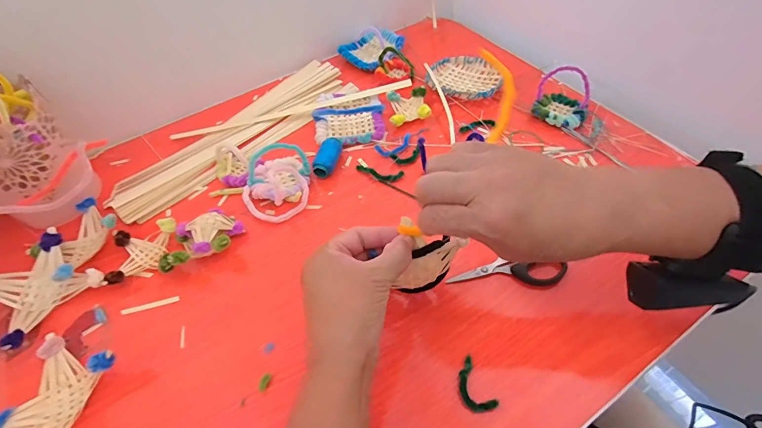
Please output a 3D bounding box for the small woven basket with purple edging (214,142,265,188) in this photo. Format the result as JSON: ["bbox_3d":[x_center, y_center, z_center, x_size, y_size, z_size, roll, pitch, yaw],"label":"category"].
[{"bbox_3d":[-0.183,-0.062,0.476,0.057,0.028,0.050,16,57,16],"label":"small woven basket with purple edging"}]

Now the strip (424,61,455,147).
[{"bbox_3d":[0.081,-0.157,0.525,0.010,0.026,0.152,-10,54,-2],"label":"strip"}]

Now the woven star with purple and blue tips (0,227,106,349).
[{"bbox_3d":[-0.347,0.073,0.387,0.095,0.042,0.092,29,62,23],"label":"woven star with purple and blue tips"}]

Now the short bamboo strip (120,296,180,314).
[{"bbox_3d":[-0.236,0.093,0.391,0.057,0.004,0.007,-15,54,-5],"label":"short bamboo strip"}]

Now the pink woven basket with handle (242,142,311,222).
[{"bbox_3d":[-0.124,-0.046,0.445,0.085,0.057,0.091,-25,56,-12],"label":"pink woven basket with handle"}]

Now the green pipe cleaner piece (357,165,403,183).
[{"bbox_3d":[-0.004,-0.050,0.468,0.060,0.009,0.018,14,57,15],"label":"green pipe cleaner piece"}]

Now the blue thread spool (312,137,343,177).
[{"bbox_3d":[-0.066,-0.070,0.481,0.026,0.025,0.055,10,56,12],"label":"blue thread spool"}]

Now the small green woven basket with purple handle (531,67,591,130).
[{"bbox_3d":[0.234,-0.151,0.492,0.065,0.060,0.059,16,57,16],"label":"small green woven basket with purple handle"}]

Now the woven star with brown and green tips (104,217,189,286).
[{"bbox_3d":[-0.246,0.038,0.412,0.085,0.030,0.067,-13,54,-4],"label":"woven star with brown and green tips"}]

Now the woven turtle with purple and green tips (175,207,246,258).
[{"bbox_3d":[-0.184,0.022,0.419,0.066,0.032,0.060,-3,54,4],"label":"woven turtle with purple and green tips"}]

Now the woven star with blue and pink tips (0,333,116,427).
[{"bbox_3d":[-0.274,0.155,0.326,0.083,0.038,0.082,11,56,13],"label":"woven star with blue and pink tips"}]

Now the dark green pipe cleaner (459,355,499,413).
[{"bbox_3d":[0.075,0.144,0.318,0.024,0.005,0.043,-24,56,-12],"label":"dark green pipe cleaner"}]

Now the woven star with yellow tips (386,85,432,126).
[{"bbox_3d":[0.038,-0.148,0.525,0.052,0.025,0.061,-7,54,1],"label":"woven star with yellow tips"}]

